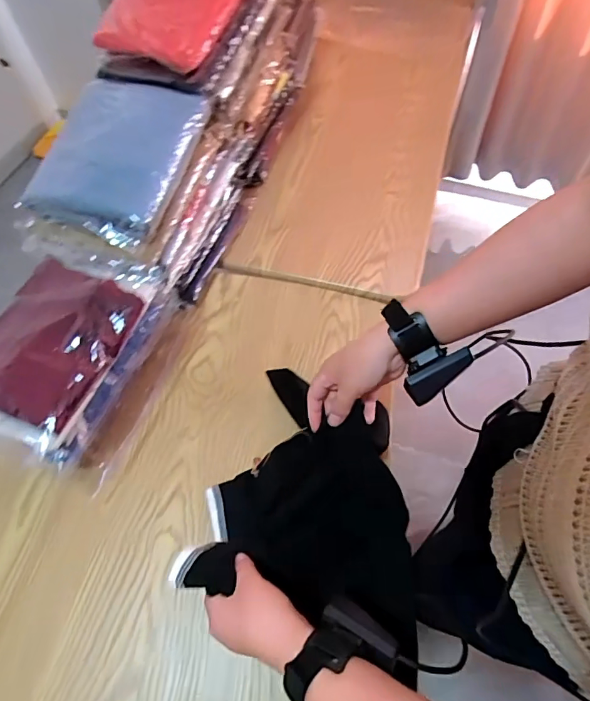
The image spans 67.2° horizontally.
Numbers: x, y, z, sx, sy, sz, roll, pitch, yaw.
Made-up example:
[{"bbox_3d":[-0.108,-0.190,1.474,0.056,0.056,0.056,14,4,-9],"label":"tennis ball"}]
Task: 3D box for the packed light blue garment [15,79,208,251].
[{"bbox_3d":[-0.255,-0.271,0.609,0.207,0.032,0.228,19,79,12],"label":"packed light blue garment"}]

